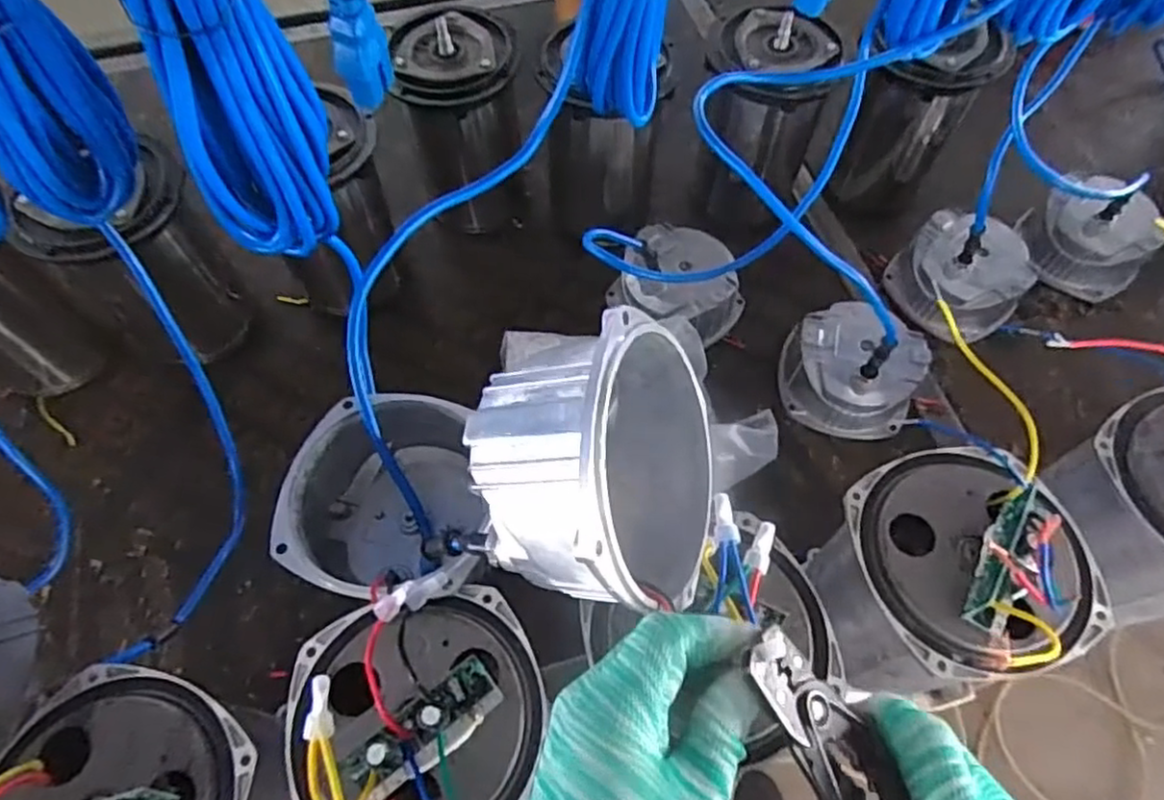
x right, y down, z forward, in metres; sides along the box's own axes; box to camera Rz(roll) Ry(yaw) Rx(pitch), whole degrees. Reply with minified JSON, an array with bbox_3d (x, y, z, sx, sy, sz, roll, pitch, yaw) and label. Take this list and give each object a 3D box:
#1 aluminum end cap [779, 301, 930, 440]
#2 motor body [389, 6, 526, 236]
[{"bbox_3d":[0.269,-0.028,0.681,0.130,0.078,0.114,14,62,7],"label":"aluminum end cap"},{"bbox_3d":[-0.129,-0.295,0.764,0.120,0.228,0.110,-11,62,-6],"label":"motor body"}]

